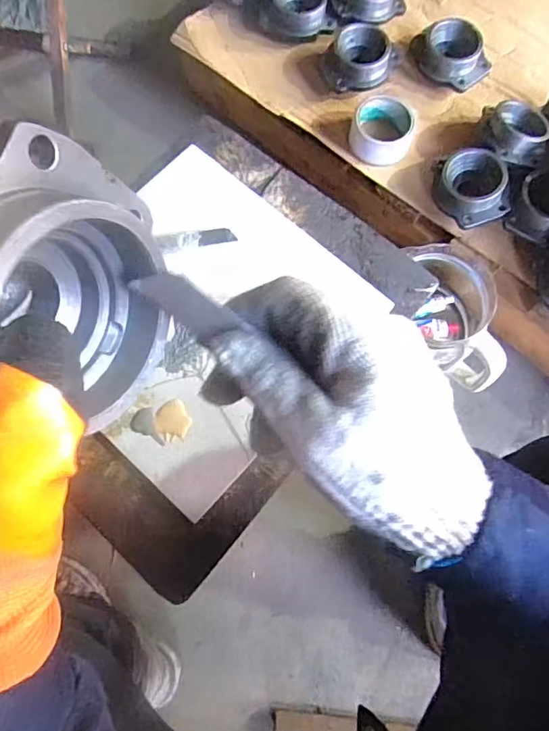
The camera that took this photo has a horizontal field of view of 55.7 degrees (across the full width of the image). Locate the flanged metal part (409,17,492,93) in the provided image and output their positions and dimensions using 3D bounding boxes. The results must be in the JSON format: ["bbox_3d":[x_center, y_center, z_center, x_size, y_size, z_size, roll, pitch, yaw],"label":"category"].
[{"bbox_3d":[0.279,-0.492,0.817,0.077,0.055,0.115,-36,77,-10],"label":"flanged metal part"}]

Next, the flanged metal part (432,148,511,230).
[{"bbox_3d":[0.282,-0.253,0.743,0.087,0.053,0.106,-9,74,-3],"label":"flanged metal part"}]

